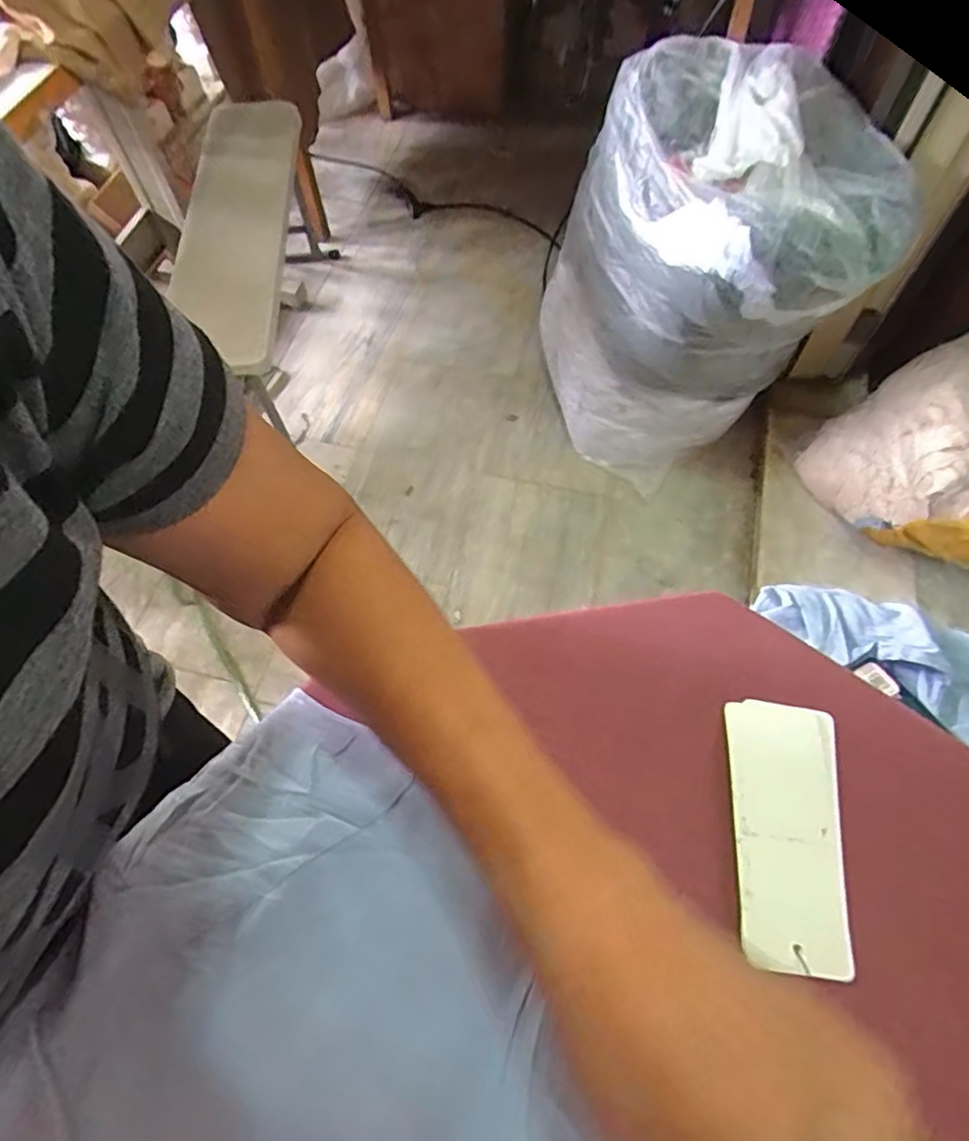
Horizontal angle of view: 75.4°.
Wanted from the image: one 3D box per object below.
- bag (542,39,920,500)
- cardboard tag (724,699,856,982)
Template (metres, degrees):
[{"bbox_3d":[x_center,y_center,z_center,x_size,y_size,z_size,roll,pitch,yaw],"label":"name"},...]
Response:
[{"bbox_3d":[0.416,-0.549,1.259,0.478,0.635,0.514,-17,63,-7],"label":"bag"},{"bbox_3d":[0.147,0.119,0.301,0.054,0.006,0.116,4,59,6],"label":"cardboard tag"}]

